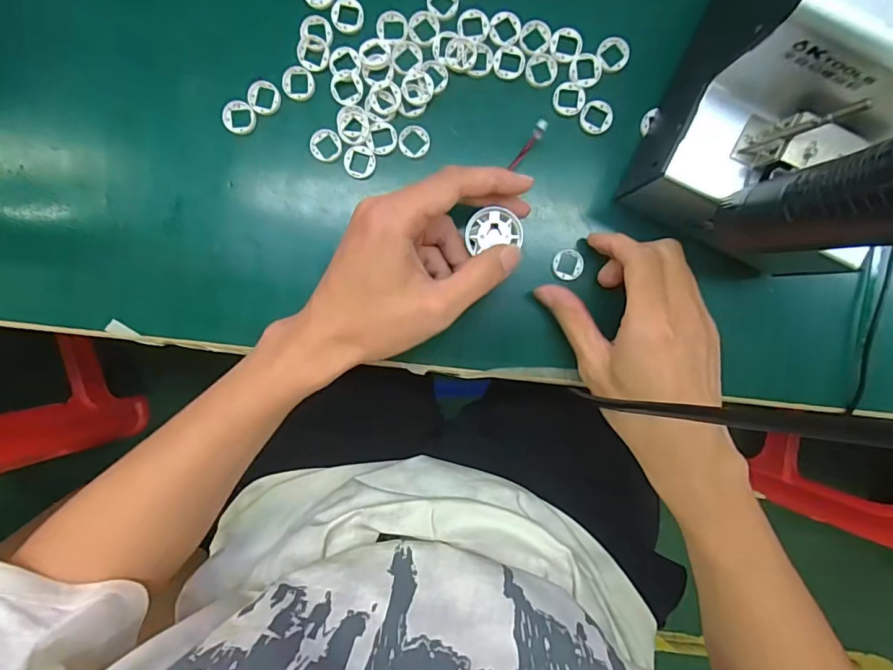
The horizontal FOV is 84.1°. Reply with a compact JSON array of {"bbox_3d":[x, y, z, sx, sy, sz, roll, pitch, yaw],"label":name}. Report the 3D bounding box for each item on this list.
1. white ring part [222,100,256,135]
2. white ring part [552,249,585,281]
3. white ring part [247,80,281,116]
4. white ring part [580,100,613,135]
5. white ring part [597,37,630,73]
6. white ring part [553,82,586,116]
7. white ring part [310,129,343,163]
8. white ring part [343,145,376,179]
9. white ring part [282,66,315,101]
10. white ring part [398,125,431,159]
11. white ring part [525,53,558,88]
[{"bbox_3d":[-0.145,-0.152,0.346,0.021,0.007,0.021,0,96,1],"label":"white ring part"},{"bbox_3d":[0.086,-0.050,0.351,0.022,0.004,0.021,0,96,1],"label":"white ring part"},{"bbox_3d":[-0.127,-0.165,0.343,0.021,0.004,0.023,0,96,1],"label":"white ring part"},{"bbox_3d":[0.104,-0.151,0.342,0.022,0.004,0.022,0,96,1],"label":"white ring part"},{"bbox_3d":[0.116,-0.195,0.342,0.022,0.004,0.022,0,96,1],"label":"white ring part"},{"bbox_3d":[0.085,-0.163,0.341,0.021,0.004,0.022,0,96,1],"label":"white ring part"},{"bbox_3d":[-0.084,-0.132,0.345,0.022,0.004,0.021,0,96,1],"label":"white ring part"},{"bbox_3d":[-0.061,-0.121,0.344,0.022,0.004,0.021,0,96,1],"label":"white ring part"},{"bbox_3d":[-0.103,-0.174,0.343,0.021,0.004,0.023,0,96,1],"label":"white ring part"},{"bbox_3d":[-0.022,-0.135,0.346,0.021,0.004,0.021,17,95,-1],"label":"white ring part"},{"bbox_3d":[0.066,-0.183,0.341,0.022,0.004,0.021,9,96,0],"label":"white ring part"}]

